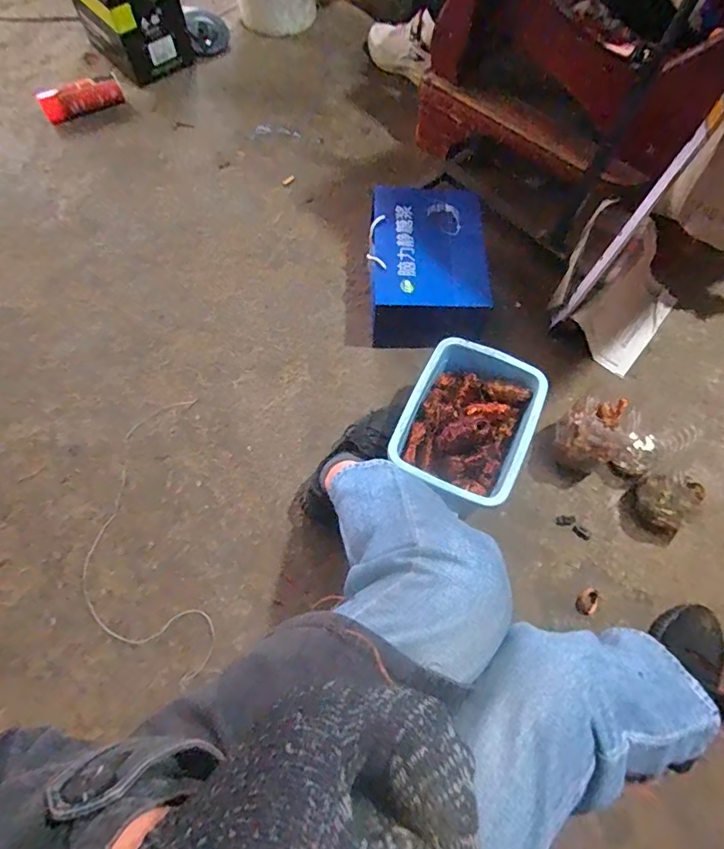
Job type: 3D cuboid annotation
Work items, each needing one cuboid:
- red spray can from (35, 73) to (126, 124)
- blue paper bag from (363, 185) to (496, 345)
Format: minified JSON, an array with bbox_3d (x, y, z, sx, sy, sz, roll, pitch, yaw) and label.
[{"bbox_3d":[-0.771,-0.903,1.384,0.216,0.076,0.077,-35,70,-11],"label":"red spray can"},{"bbox_3d":[0.134,-0.336,1.064,0.230,0.145,0.314,-1,66,0],"label":"blue paper bag"}]

